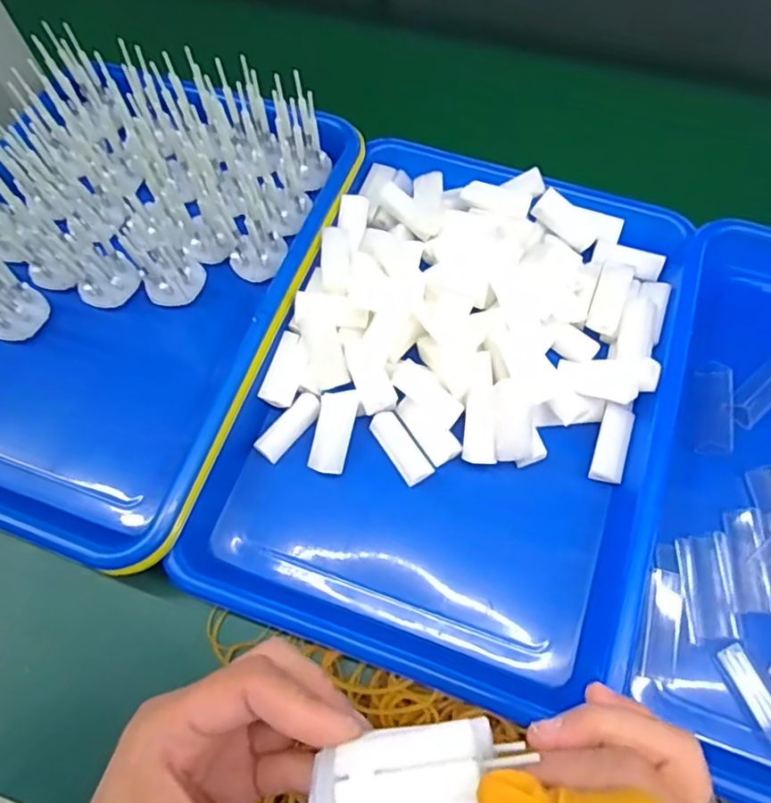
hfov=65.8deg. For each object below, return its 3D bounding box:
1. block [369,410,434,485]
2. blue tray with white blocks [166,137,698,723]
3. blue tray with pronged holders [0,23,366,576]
[{"bbox_3d":[0.010,0.027,0.355,0.018,0.007,0.046,-32,69,-12],"label":"block"},{"bbox_3d":[0.045,-0.012,0.362,0.228,0.047,0.325,17,68,9],"label":"blue tray with white blocks"},{"bbox_3d":[-0.177,-0.088,0.383,0.242,0.072,0.336,18,68,9],"label":"blue tray with pronged holders"}]

